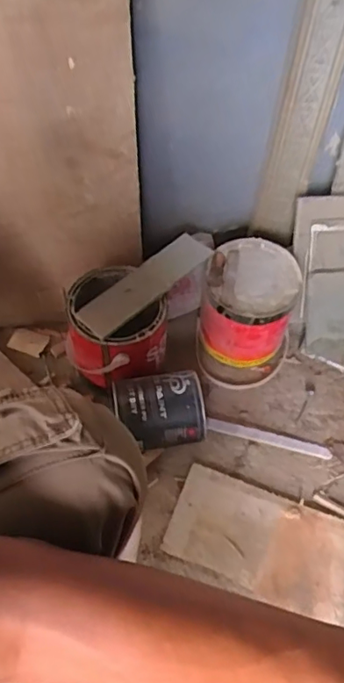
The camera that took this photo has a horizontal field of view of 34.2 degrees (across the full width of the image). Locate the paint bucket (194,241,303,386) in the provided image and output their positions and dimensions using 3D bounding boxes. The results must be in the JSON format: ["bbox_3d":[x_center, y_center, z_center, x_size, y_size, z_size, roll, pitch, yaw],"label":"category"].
[{"bbox_3d":[0.122,-0.041,0.925,0.147,0.170,0.178,19,56,12],"label":"paint bucket"}]

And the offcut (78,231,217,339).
[{"bbox_3d":[-0.039,-0.089,0.843,0.226,0.016,0.065,-38,63,-20],"label":"offcut"}]

